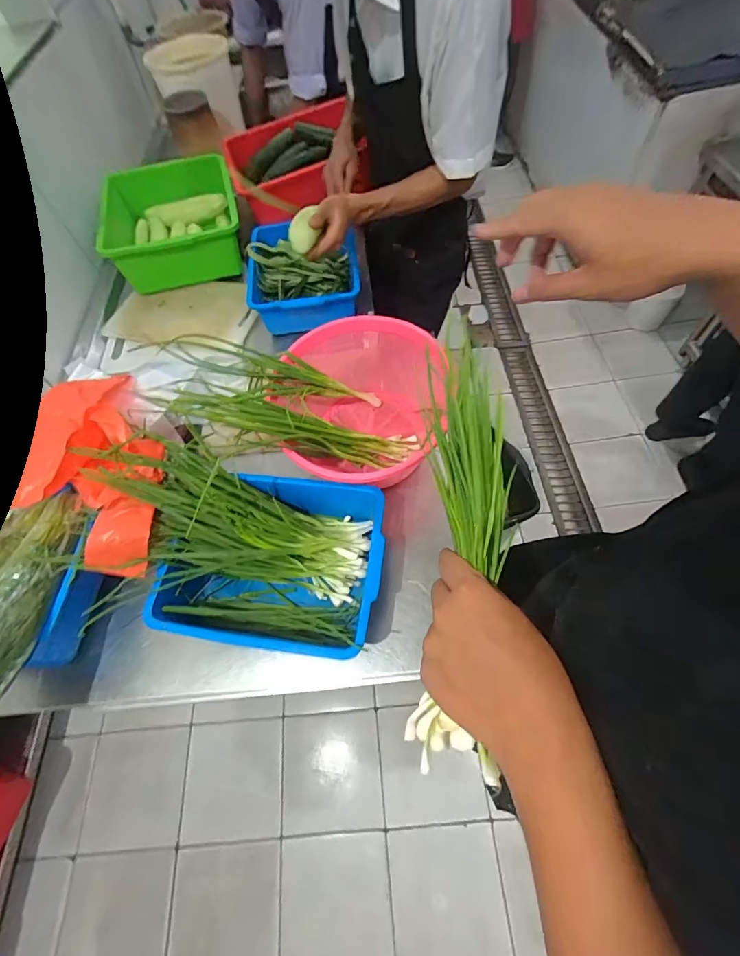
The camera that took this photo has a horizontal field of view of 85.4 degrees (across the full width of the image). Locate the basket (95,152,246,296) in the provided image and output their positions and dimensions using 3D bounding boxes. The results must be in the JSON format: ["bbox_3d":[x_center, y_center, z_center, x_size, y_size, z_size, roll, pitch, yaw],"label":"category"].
[{"bbox_3d":[-0.492,-0.651,1.020,0.306,0.134,0.355,-19,62,-4],"label":"basket"}]

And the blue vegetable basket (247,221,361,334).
[{"bbox_3d":[-0.153,-0.459,0.912,0.241,0.084,0.260,-1,63,3],"label":"blue vegetable basket"}]

